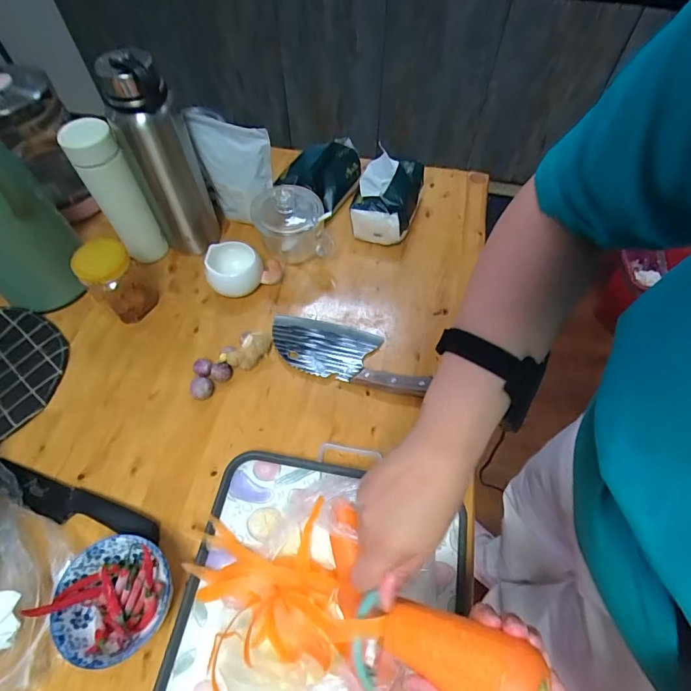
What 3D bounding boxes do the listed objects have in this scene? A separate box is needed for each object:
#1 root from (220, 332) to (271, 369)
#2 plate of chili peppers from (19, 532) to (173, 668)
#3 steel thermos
[{"bbox_3d":[-0.132,0.005,0.592,0.079,0.033,0.038,-36,66,-20],"label":"root"},{"bbox_3d":[-0.234,0.254,0.435,0.101,0.058,0.106,1,60,-1],"label":"plate of chili peppers"},{"bbox_3d":[-0.252,-0.252,0.605,0.088,0.269,0.069,-20,62,-13],"label":"steel thermos"}]

